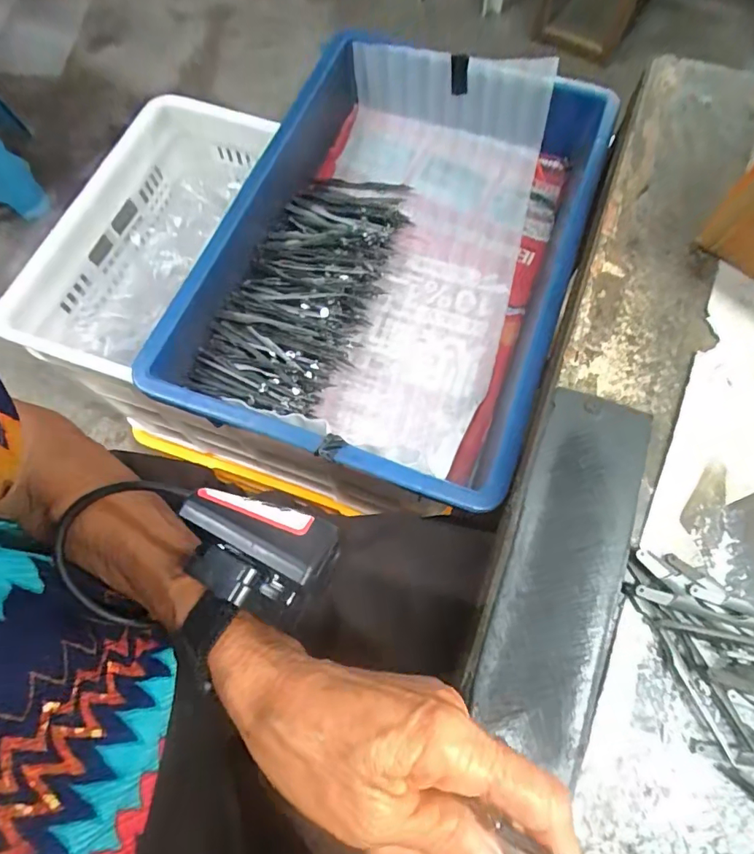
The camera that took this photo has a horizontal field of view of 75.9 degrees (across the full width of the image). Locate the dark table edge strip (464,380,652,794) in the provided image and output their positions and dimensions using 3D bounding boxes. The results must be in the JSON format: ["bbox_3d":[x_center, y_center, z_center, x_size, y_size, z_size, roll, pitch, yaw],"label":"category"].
[{"bbox_3d":[0.105,0.073,0.267,0.067,0.015,0.191,22,72,9],"label":"dark table edge strip"}]

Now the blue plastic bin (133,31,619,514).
[{"bbox_3d":[0.016,-0.159,0.436,0.270,0.081,0.412,19,71,8],"label":"blue plastic bin"}]

